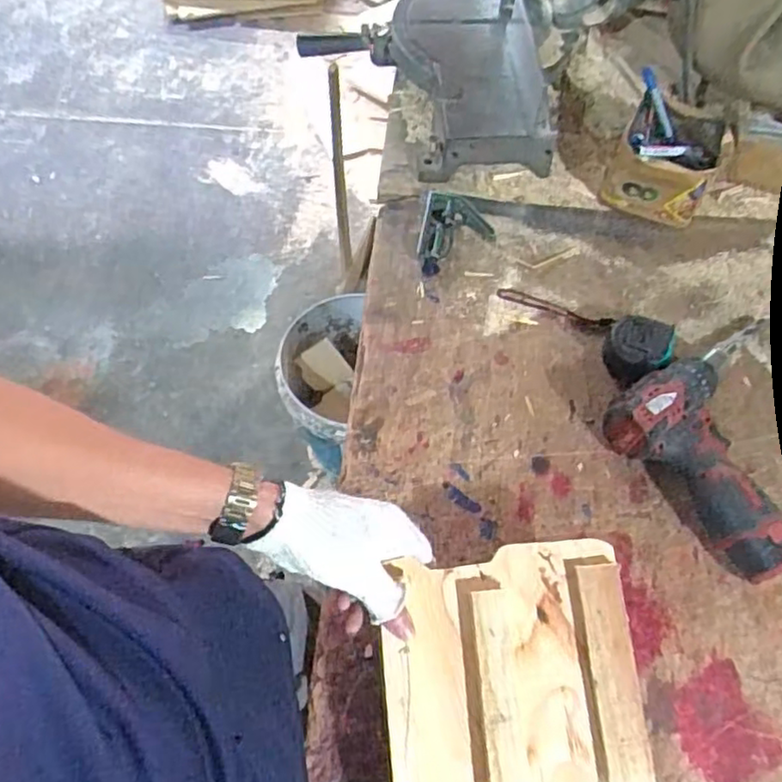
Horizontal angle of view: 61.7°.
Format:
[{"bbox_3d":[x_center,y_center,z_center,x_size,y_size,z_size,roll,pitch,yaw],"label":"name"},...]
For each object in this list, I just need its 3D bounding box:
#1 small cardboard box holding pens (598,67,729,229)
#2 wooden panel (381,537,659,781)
[{"bbox_3d":[0.314,-0.268,0.754,0.117,0.076,0.132,23,64,12],"label":"small cardboard box holding pens"},{"bbox_3d":[0.092,0.256,0.461,0.179,0.021,0.276,-5,74,-2],"label":"wooden panel"}]

